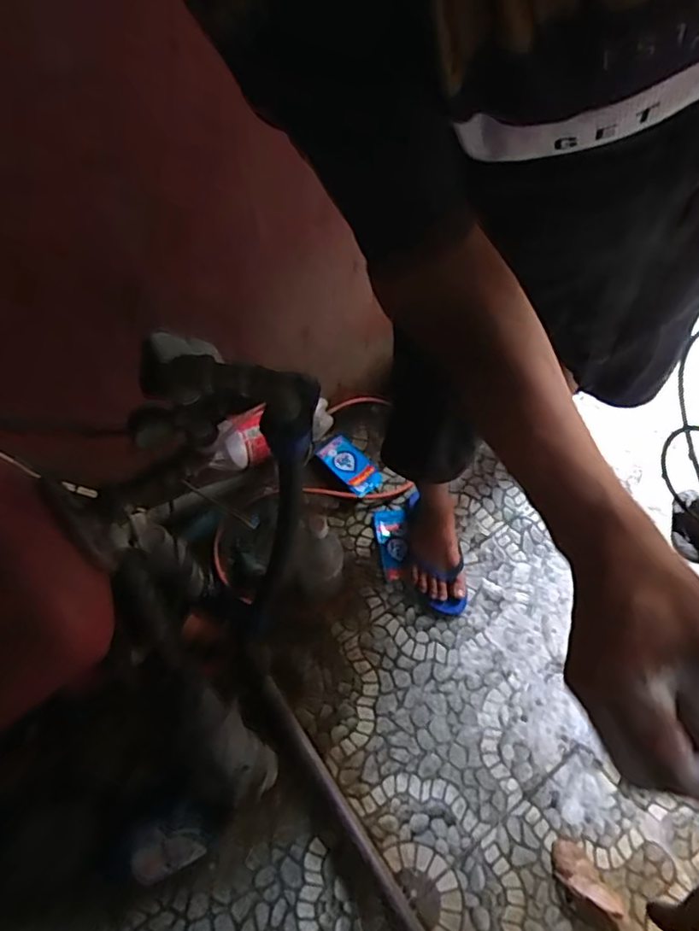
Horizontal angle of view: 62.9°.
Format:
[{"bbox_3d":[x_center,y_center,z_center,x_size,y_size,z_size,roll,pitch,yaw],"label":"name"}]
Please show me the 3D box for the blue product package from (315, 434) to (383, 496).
[{"bbox_3d":[0.002,-0.001,1.285,0.076,0.023,0.152,-37,69,-17],"label":"blue product package"}]

